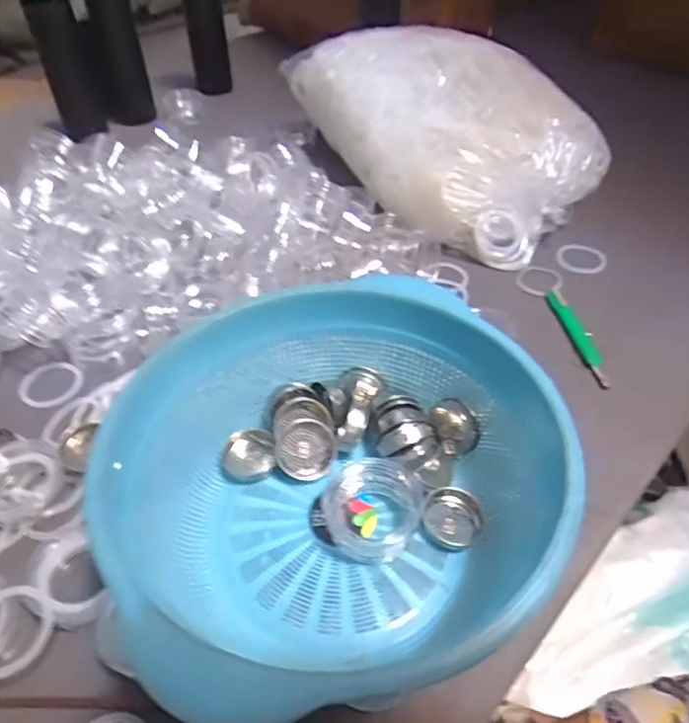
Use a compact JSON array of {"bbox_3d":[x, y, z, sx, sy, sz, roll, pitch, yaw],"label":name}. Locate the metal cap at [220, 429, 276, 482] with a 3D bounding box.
[{"bbox_3d":[-0.076,0.073,0.457,0.042,0.015,0.042,0,45,0],"label":"metal cap"}]

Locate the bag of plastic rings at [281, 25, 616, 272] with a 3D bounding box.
[{"bbox_3d":[0.132,-0.332,0.796,0.264,0.160,0.461,-19,48,-17],"label":"bag of plastic rings"}]

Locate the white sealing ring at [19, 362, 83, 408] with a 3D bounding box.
[{"bbox_3d":[-0.296,0.023,0.579,0.059,0.010,0.053,10,46,10],"label":"white sealing ring"}]

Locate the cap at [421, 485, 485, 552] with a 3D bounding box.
[{"bbox_3d":[0.077,0.114,0.418,0.042,0.023,0.044,0,45,0],"label":"cap"}]

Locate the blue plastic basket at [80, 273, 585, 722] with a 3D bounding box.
[{"bbox_3d":[0.009,0.071,0.404,0.302,0.120,0.265,-16,47,-15],"label":"blue plastic basket"}]

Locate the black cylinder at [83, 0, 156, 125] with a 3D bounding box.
[{"bbox_3d":[-0.370,-0.540,0.900,0.075,0.311,0.057,-19,48,-17],"label":"black cylinder"}]

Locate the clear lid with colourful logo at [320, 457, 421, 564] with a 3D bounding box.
[{"bbox_3d":[0.017,0.104,0.413,0.074,0.033,0.066,7,46,7],"label":"clear lid with colourful logo"}]

